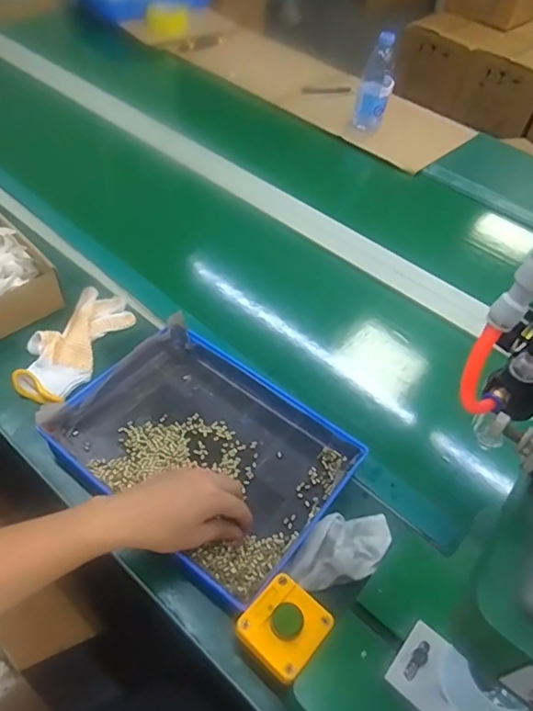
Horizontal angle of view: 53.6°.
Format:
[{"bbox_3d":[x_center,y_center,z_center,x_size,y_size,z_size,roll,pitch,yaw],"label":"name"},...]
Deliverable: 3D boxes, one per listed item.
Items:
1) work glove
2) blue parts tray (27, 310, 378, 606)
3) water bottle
[{"bbox_3d":[-0.265,-0.021,0.728,0.094,0.024,0.208,18,49,9],"label":"work glove"},{"bbox_3d":[-0.073,0.104,0.632,0.320,0.038,0.250,33,53,21],"label":"blue parts tray"},{"bbox_3d":[0.248,-0.615,1.199,0.080,0.202,0.060,14,49,6],"label":"water bottle"}]

